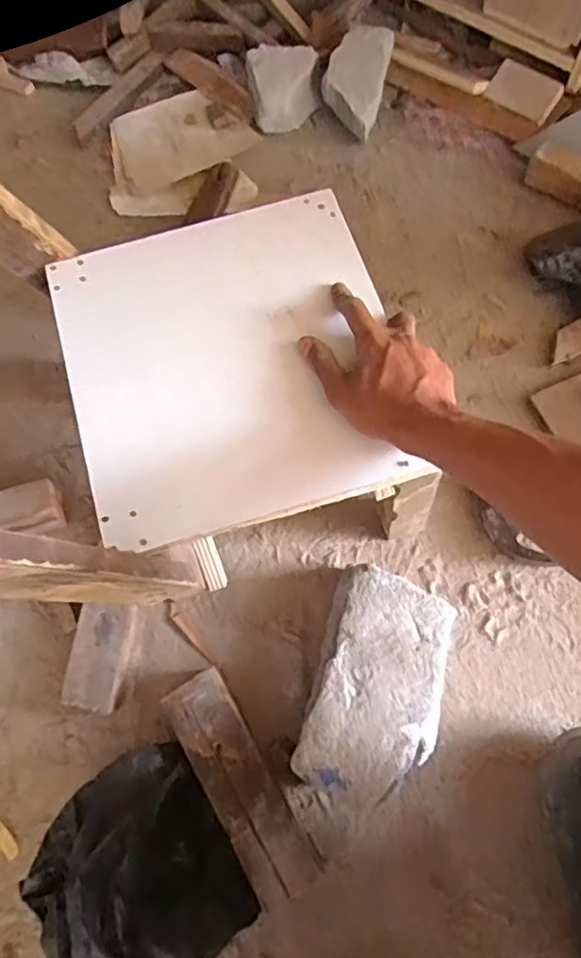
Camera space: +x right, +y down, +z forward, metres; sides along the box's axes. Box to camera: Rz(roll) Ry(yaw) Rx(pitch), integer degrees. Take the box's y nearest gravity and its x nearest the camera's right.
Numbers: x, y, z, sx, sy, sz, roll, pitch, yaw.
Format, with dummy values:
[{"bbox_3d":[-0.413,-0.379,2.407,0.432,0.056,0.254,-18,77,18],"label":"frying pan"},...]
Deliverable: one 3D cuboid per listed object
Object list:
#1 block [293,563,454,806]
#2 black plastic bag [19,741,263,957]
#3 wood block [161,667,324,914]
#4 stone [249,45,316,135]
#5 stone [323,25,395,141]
[{"bbox_3d":[0.087,0.200,0.595,0.123,0.072,0.206,15,71,8],"label":"block"},{"bbox_3d":[-0.131,0.336,0.521,0.146,0.123,0.170,-31,71,-9],"label":"black plastic bag"},{"bbox_3d":[-0.047,0.285,0.580,0.060,0.042,0.200,-30,71,-9],"label":"wood block"},{"bbox_3d":[-0.010,-0.559,0.878,0.098,0.074,0.087,-5,69,0],"label":"stone"},{"bbox_3d":[0.095,-0.568,0.881,0.084,0.075,0.152,13,71,7],"label":"stone"}]

